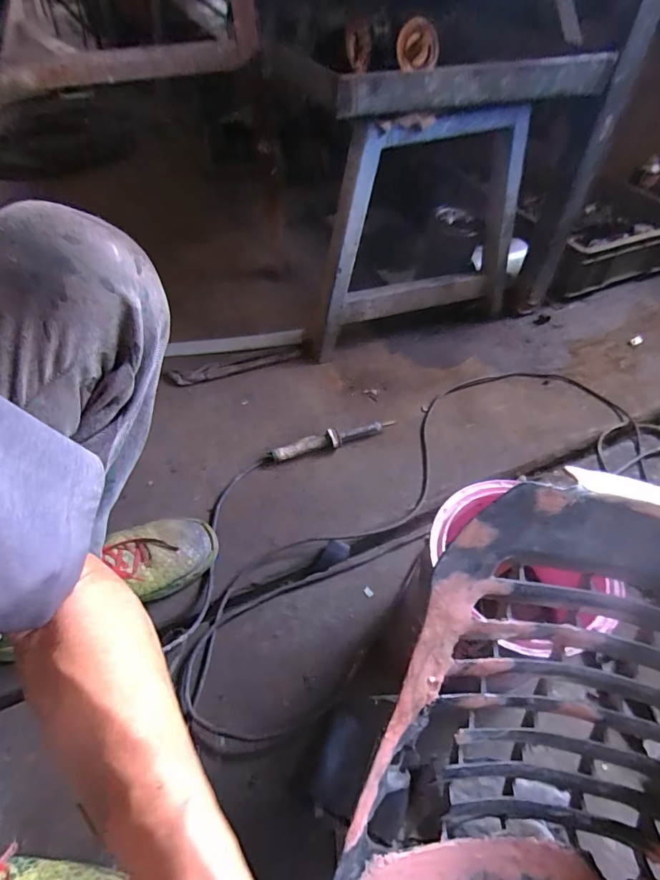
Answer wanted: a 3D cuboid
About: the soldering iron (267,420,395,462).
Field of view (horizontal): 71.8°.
[{"bbox_3d":[0.005,-0.001,0.735,0.217,0.034,0.026,-16,52,-13],"label":"soldering iron"}]

